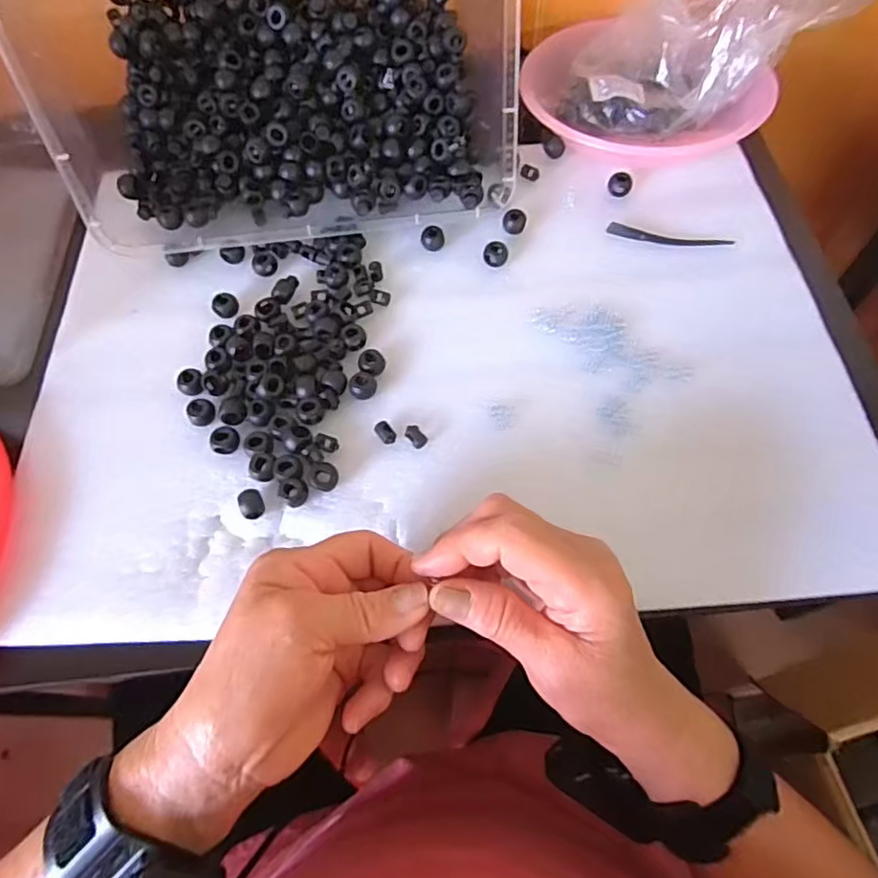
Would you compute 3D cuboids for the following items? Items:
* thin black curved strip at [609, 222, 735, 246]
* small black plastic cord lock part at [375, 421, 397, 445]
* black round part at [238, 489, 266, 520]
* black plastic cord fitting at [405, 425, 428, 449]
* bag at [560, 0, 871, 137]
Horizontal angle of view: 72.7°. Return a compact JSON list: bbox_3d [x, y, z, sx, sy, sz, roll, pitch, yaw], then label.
[{"bbox_3d":[0.166,-0.146,0.432,0.086,0.004,0.013,16,65,10],"label":"thin black curved strip"},{"bbox_3d":[-0.033,-0.004,0.372,0.009,0.005,0.016,-36,68,-14],"label":"small black plastic cord lock part"},{"bbox_3d":[-0.110,0.039,0.353,0.012,0.013,0.017,-18,64,-6],"label":"black round part"},{"bbox_3d":[-0.014,-0.002,0.371,0.010,0.005,0.015,-34,67,-14],"label":"black plastic cord fitting"},{"bbox_3d":[0.207,-0.317,0.444,0.190,0.134,0.153,-35,67,-14],"label":"bag"}]

